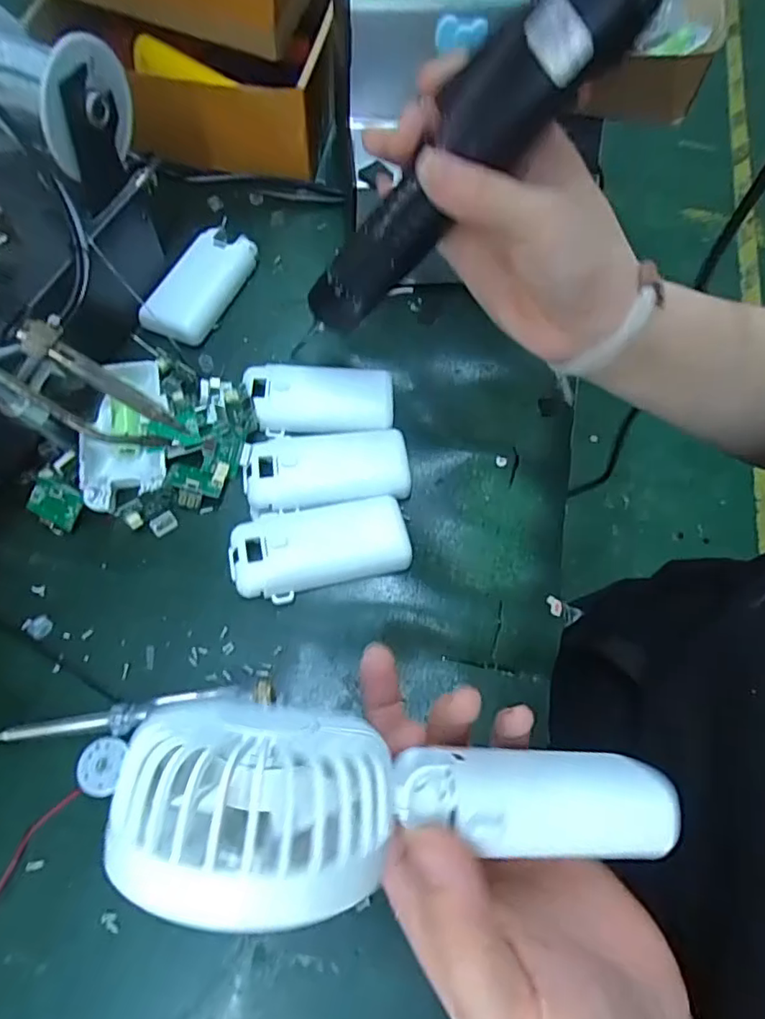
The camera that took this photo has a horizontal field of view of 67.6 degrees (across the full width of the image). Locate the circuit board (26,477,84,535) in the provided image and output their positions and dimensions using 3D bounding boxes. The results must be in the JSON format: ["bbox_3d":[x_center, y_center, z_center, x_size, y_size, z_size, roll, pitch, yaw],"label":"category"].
[{"bbox_3d":[-0.179,-0.002,0.312,0.031,0.004,0.025,29,99,8],"label":"circuit board"}]

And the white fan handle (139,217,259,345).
[{"bbox_3d":[-0.119,-0.153,0.383,0.038,0.021,0.097,22,66,7],"label":"white fan handle"}]

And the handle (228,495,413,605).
[{"bbox_3d":[-0.034,0.020,0.311,0.094,0.019,0.048,-15,67,-10],"label":"handle"}]

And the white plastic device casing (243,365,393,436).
[{"bbox_3d":[-0.038,-0.068,0.351,0.087,0.011,0.043,-2,65,-4],"label":"white plastic device casing"}]

